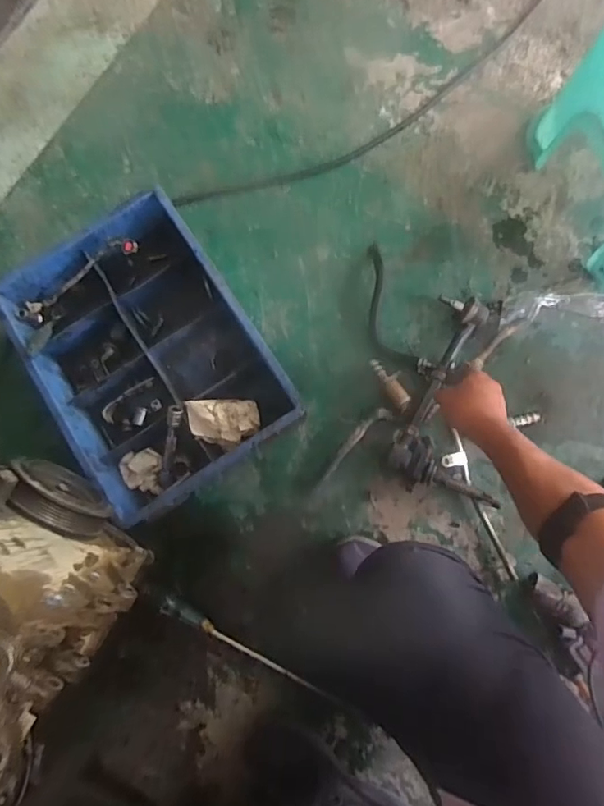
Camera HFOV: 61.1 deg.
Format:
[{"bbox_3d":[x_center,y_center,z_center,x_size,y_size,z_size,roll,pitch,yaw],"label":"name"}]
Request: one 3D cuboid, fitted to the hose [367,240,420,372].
[{"bbox_3d":[0.130,-0.150,0.833,0.059,0.028,0.211,-19,81,2],"label":"hose"}]

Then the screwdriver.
[{"bbox_3d":[-0.073,0.374,0.766,0.307,0.026,0.024,26,84,8],"label":"screwdriver"}]

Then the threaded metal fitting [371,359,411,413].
[{"bbox_3d":[0.145,-0.032,0.812,0.033,0.029,0.094,-26,81,0],"label":"threaded metal fitting"}]

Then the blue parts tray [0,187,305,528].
[{"bbox_3d":[-0.242,-0.077,0.815,0.321,0.105,0.438,-32,81,-1],"label":"blue parts tray"}]

